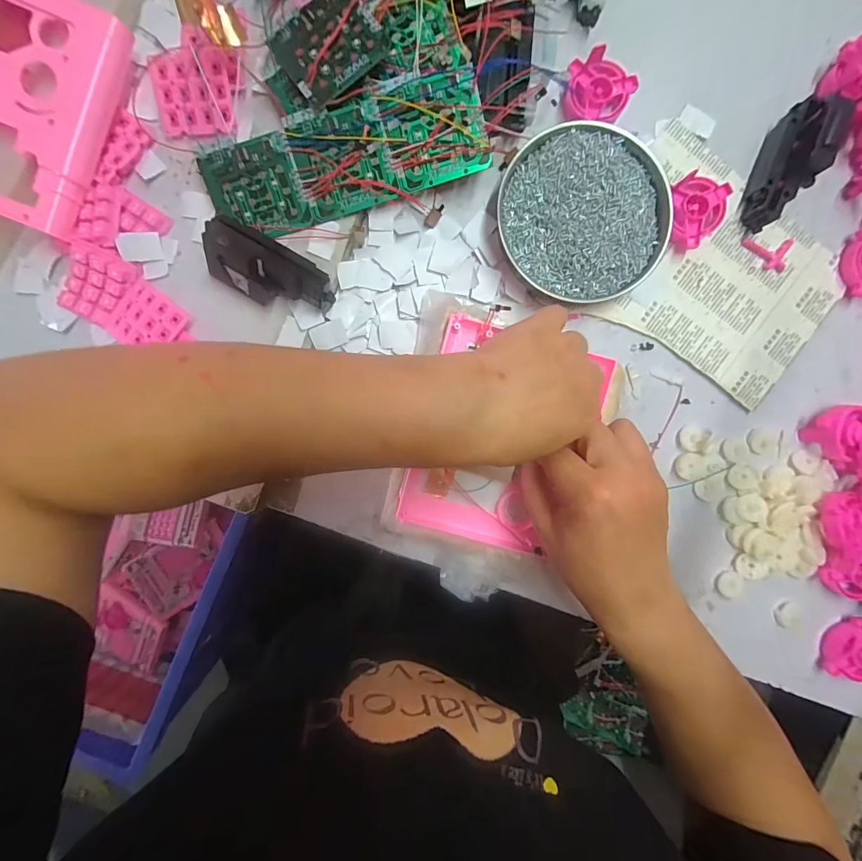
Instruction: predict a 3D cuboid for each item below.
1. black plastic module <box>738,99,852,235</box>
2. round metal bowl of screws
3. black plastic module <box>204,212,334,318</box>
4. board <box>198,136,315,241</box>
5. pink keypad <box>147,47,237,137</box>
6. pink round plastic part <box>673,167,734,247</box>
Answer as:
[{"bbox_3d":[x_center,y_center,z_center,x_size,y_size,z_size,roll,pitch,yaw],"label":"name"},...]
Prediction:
[{"bbox_3d":[0.287,-0.211,0.316,0.041,0.036,0.097,23,94,-2],"label":"black plastic module"},{"bbox_3d":[0.123,-0.172,0.323,0.131,0.022,0.127,0,94,0],"label":"round metal bowl of screws"},{"bbox_3d":[-0.124,-0.120,0.305,0.100,0.023,0.045,23,127,-8],"label":"black plastic module"},{"bbox_3d":[-0.137,-0.188,0.312,0.072,0.008,0.065,-9,108,2],"label":"board"},{"bbox_3d":[-0.182,-0.257,0.304,0.059,0.005,0.052,0,113,3],"label":"pink keypad"},{"bbox_3d":[0.216,-0.181,0.324,0.049,0.018,0.048,0,94,0],"label":"pink round plastic part"}]

